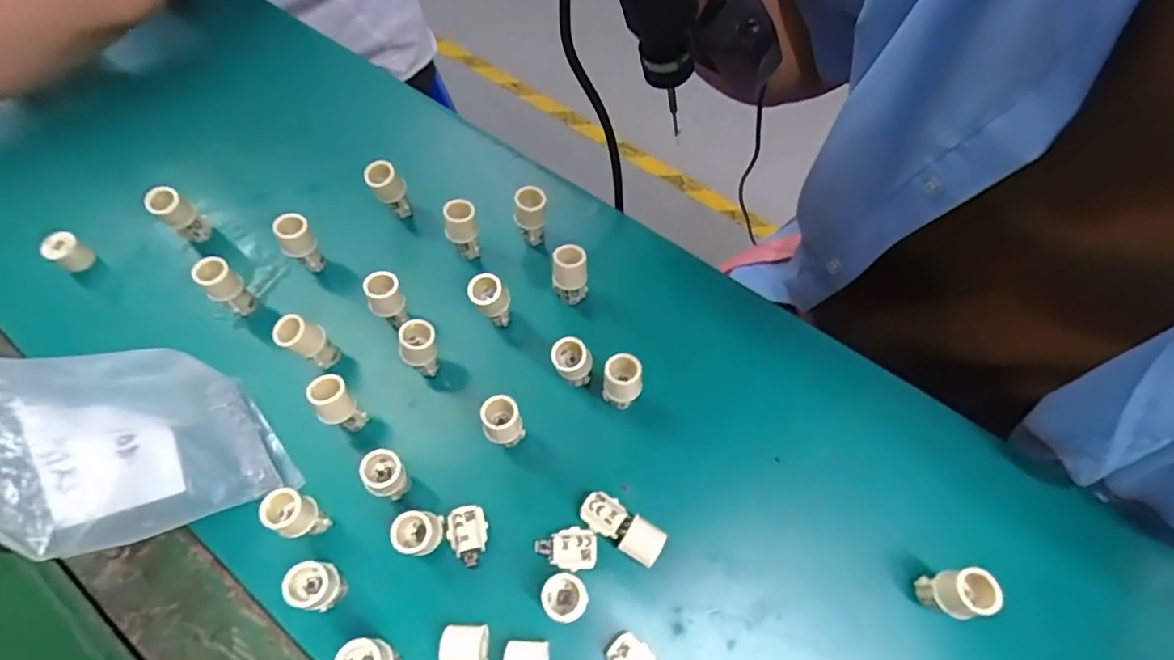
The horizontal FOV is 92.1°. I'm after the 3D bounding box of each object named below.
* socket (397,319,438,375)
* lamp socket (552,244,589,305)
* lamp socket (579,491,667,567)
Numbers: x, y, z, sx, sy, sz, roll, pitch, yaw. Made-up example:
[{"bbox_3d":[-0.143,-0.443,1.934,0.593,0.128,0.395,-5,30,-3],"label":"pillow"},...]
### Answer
[{"bbox_3d":[-0.092,0.010,0.320,0.021,0.042,0.019,-33,70,-12],"label":"socket"},{"bbox_3d":[-0.010,-0.032,0.341,0.020,0.041,0.022,-3,67,0],"label":"lamp socket"},{"bbox_3d":[0.018,0.102,0.293,0.045,0.018,0.019,33,72,14],"label":"lamp socket"}]

